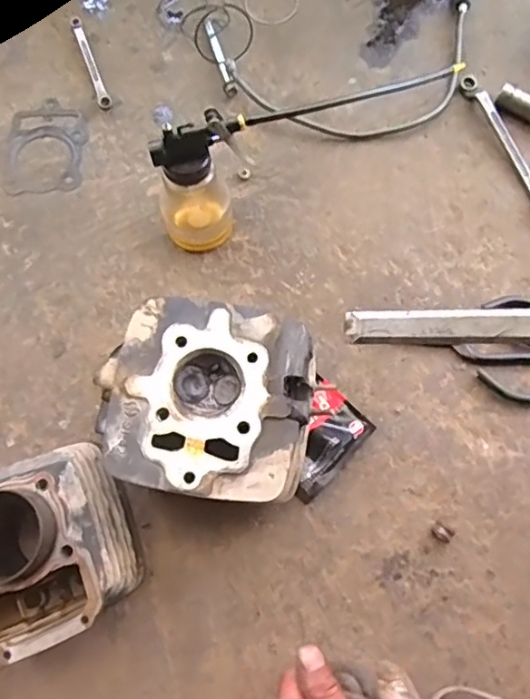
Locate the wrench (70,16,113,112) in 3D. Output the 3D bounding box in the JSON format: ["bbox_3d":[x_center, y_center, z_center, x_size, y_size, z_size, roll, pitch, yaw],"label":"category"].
[{"bbox_3d":[-0.202,-0.336,0.647,0.014,0.006,0.142,-20,74,-4],"label":"wrench"}]

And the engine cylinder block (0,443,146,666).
[{"bbox_3d":[-0.180,0.162,0.466,0.127,0.090,0.145,-23,75,-4],"label":"engine cylinder block"}]

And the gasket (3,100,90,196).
[{"bbox_3d":[-0.240,-0.225,0.621,0.085,0.004,0.117,-2,74,-3],"label":"gasket"}]

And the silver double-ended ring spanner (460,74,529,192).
[{"bbox_3d":[0.260,-0.218,0.592,0.019,0.016,0.194,-21,74,-4],"label":"silver double-ended ring spanner"}]

